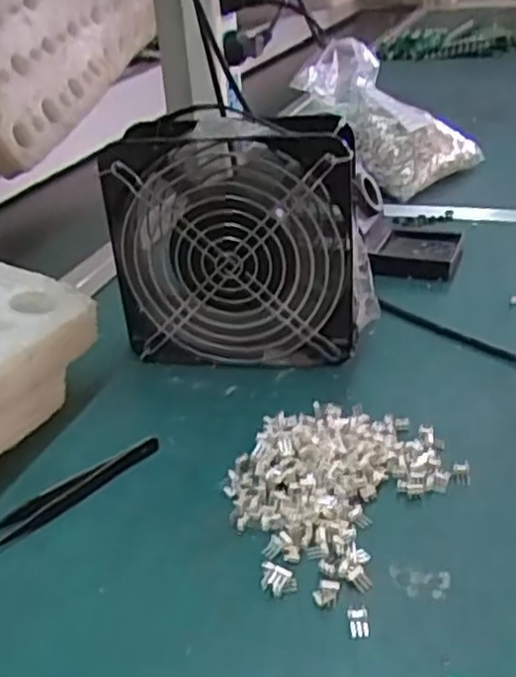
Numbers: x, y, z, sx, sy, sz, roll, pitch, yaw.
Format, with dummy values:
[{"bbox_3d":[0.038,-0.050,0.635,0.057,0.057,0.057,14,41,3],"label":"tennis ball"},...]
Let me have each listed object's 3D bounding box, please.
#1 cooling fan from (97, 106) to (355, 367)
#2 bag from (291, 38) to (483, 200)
[{"bbox_3d":[-0.013,-0.060,0.464,0.152,0.153,0.052,1,29,9],"label":"cooling fan"},{"bbox_3d":[0.140,-0.250,0.816,0.171,0.129,0.144,22,38,38],"label":"bag"}]

